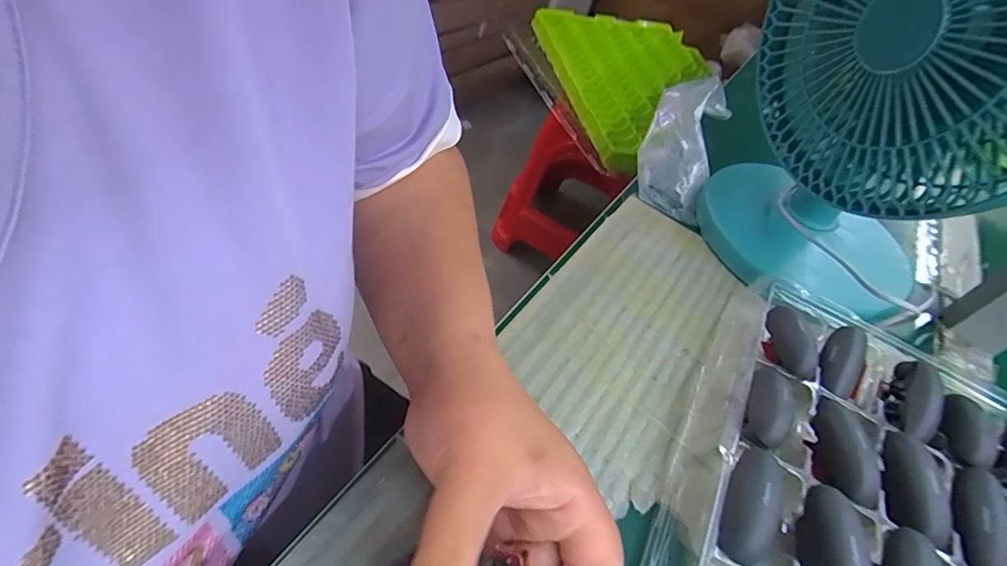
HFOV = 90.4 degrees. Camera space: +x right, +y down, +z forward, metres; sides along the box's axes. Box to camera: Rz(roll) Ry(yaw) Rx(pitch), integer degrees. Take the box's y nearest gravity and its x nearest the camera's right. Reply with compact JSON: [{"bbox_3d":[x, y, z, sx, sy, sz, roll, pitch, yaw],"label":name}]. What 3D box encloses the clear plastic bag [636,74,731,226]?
[{"bbox_3d":[0.192,-0.153,0.533,0.079,0.064,0.205,25,48,8],"label":"clear plastic bag"}]

